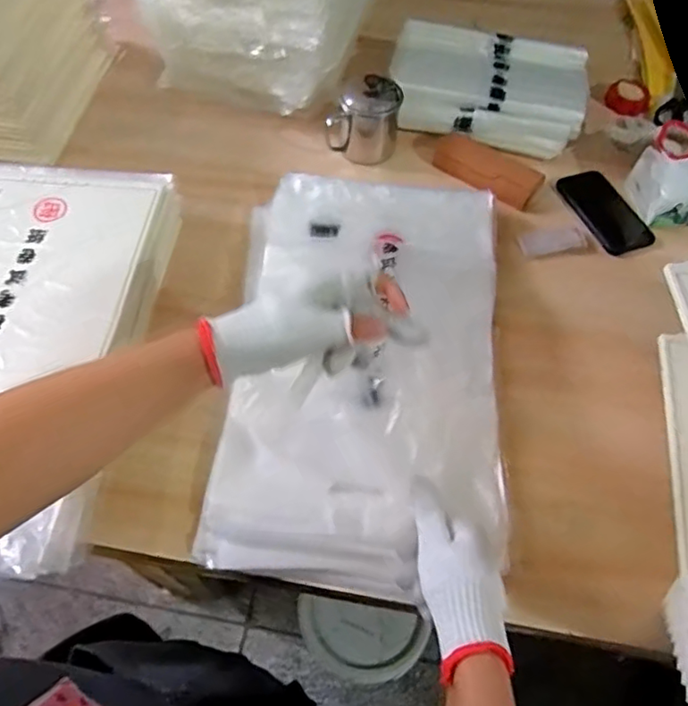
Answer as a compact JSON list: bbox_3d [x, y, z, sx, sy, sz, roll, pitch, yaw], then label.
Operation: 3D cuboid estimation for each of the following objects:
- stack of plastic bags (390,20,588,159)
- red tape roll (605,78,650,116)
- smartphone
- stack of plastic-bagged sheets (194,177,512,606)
[{"bbox_3d":[0.222,-0.418,0.886,0.295,0.088,0.204,10,59,4],"label":"stack of plastic bags"},{"bbox_3d":[0.467,-0.417,0.939,0.072,0.026,0.064,-25,63,-17],"label":"red tape roll"},{"bbox_3d":[0.379,-0.206,0.837,0.078,0.017,0.154,-18,61,-13],"label":"smartphone"},{"bbox_3d":[0.024,-0.007,0.656,0.299,0.048,0.509,4,58,0],"label":"stack of plastic-bagged sheets"}]

